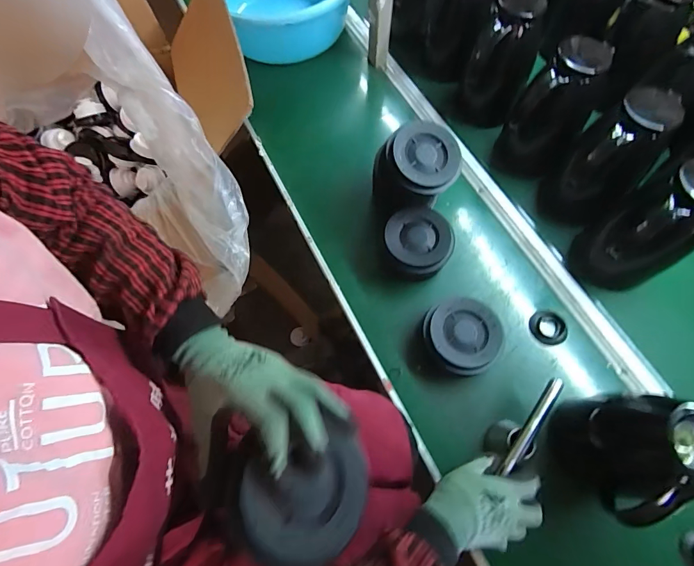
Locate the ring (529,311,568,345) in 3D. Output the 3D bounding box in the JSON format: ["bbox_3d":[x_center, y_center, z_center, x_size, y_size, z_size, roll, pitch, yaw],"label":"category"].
[{"bbox_3d":[0.335,0.075,0.626,0.057,0.013,0.054,-1,67,2],"label":"ring"}]

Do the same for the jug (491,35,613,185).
[{"bbox_3d":[0.377,-0.306,0.699,0.119,0.261,0.102,-13,68,-3],"label":"jug"}]

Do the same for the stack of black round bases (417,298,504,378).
[{"bbox_3d":[0.180,0.088,0.615,0.120,0.052,0.120,24,71,12],"label":"stack of black round bases"}]

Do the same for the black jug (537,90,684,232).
[{"bbox_3d":[0.412,-0.179,0.618,0.104,0.230,0.108,24,71,12],"label":"black jug"}]

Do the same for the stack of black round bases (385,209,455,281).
[{"bbox_3d":[0.126,-0.065,0.675,0.115,0.064,0.117,1,68,3],"label":"stack of black round bases"}]

